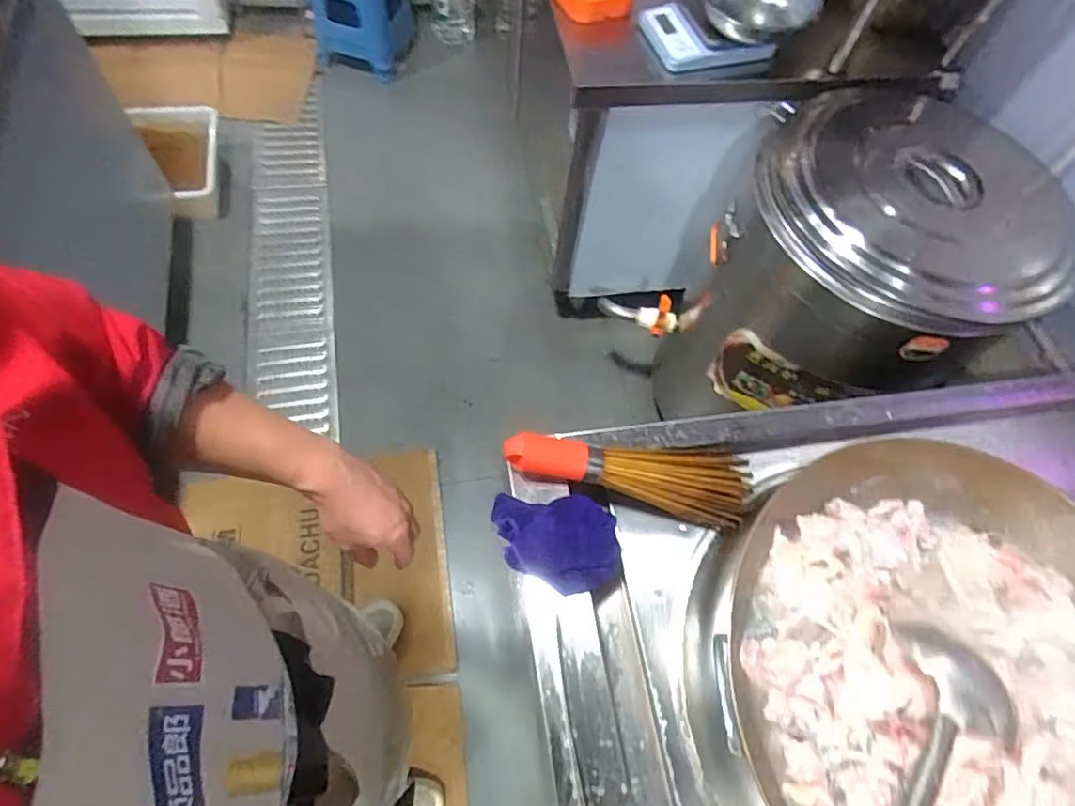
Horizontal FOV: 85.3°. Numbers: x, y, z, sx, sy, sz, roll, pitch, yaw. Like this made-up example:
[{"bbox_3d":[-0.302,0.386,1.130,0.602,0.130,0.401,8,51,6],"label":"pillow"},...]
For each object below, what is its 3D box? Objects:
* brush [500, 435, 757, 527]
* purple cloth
[{"bbox_3d":[0.112,0.081,0.722,0.304,0.085,0.091,8,63,-2],"label":"brush"},{"bbox_3d":[0.020,0.153,0.662,0.143,0.050,0.115,3,63,-5],"label":"purple cloth"}]

